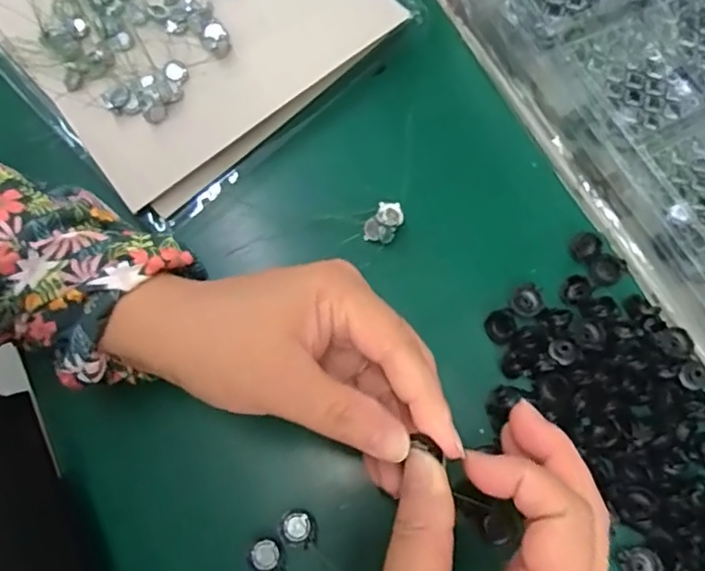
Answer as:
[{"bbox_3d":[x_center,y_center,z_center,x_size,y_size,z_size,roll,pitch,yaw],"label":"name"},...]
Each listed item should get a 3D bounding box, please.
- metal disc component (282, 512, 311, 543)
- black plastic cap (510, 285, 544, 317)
[{"bbox_3d":[-0.025,0.110,0.278,0.013,0.004,0.013,-1,71,3],"label":"metal disc component"},{"bbox_3d":[0.088,0.008,0.309,0.017,0.005,0.015,-27,71,-6],"label":"black plastic cap"}]

